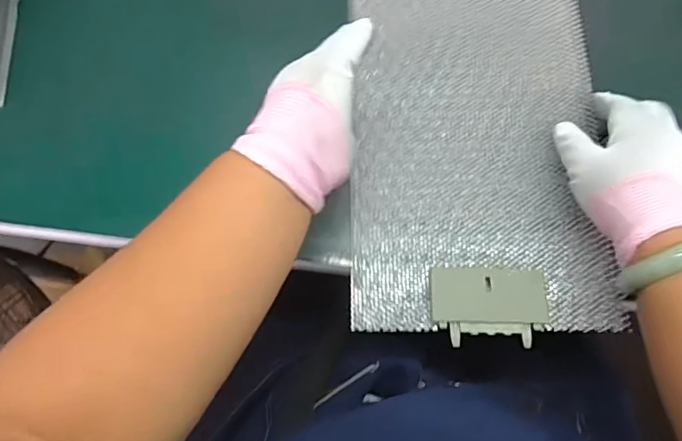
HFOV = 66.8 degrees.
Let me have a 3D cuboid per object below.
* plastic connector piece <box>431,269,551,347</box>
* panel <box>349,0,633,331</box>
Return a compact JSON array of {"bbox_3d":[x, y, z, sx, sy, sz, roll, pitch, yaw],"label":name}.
[{"bbox_3d":[0.110,0.062,0.380,0.085,0.008,0.055,1,71,-1],"label":"plastic connector piece"},{"bbox_3d":[0.110,-0.077,0.430,0.197,0.016,0.324,1,71,-1],"label":"panel"}]

